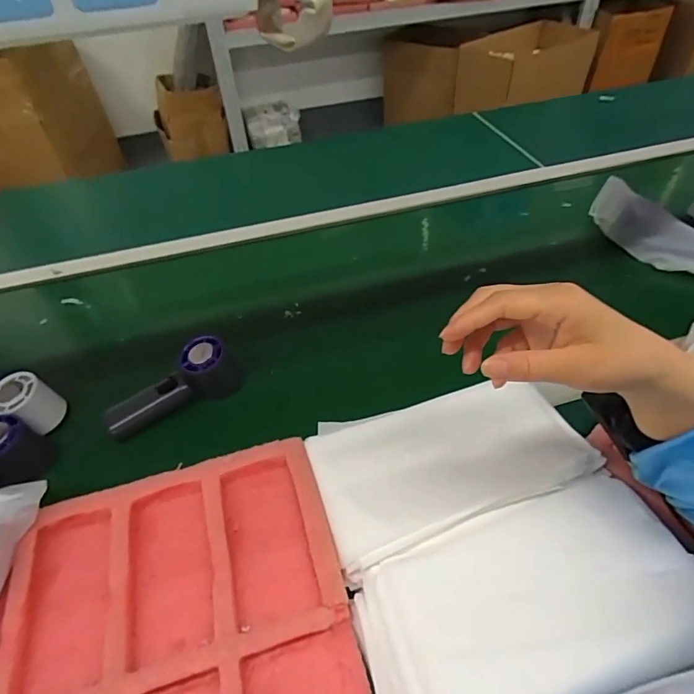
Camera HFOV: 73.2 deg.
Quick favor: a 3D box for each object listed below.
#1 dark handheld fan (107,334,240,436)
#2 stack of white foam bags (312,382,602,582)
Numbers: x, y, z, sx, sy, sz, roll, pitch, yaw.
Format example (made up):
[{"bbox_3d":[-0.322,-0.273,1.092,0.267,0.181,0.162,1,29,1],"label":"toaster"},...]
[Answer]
[{"bbox_3d":[-0.200,0.051,0.540,0.150,0.058,0.050,-32,49,-8],"label":"dark handheld fan"},{"bbox_3d":[0.098,0.103,0.444,0.248,0.021,0.128,-15,45,-10],"label":"stack of white foam bags"}]

